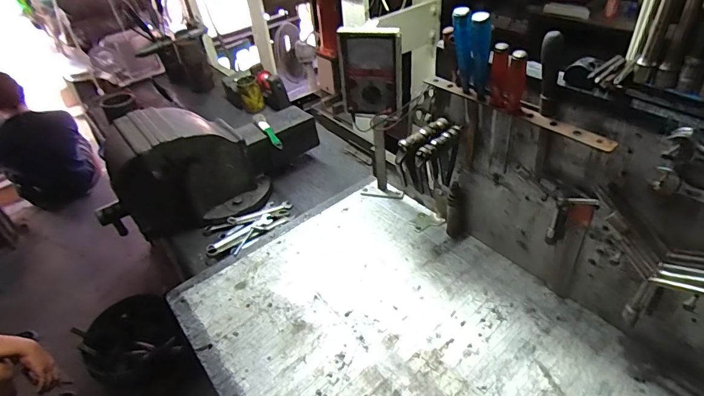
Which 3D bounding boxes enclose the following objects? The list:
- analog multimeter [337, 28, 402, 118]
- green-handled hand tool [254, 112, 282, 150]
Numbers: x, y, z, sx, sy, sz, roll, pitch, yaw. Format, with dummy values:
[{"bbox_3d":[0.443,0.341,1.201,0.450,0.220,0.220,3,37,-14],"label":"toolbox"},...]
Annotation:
[{"bbox_3d":[0.038,-0.244,0.828,0.122,0.172,0.029,11,43,19],"label":"analog multimeter"},{"bbox_3d":[-0.226,-0.180,1.106,0.035,0.022,0.180,-22,43,-18],"label":"green-handled hand tool"}]

